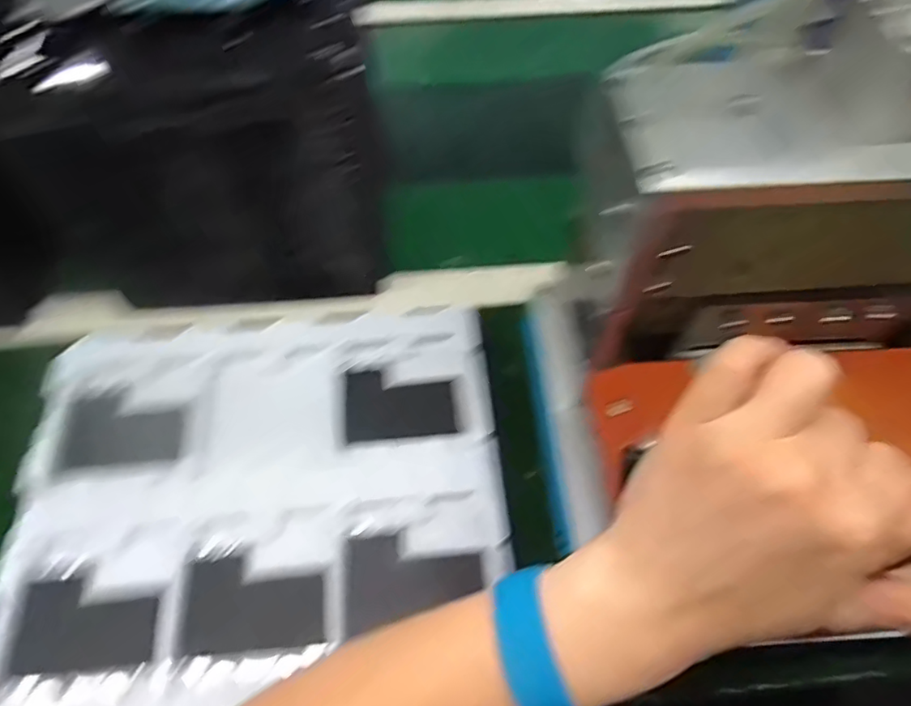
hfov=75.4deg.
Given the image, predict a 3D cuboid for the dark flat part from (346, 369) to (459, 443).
[{"bbox_3d":[-0.041,0.036,0.441,0.079,0.013,0.057,-4,58,-3],"label":"dark flat part"}]

